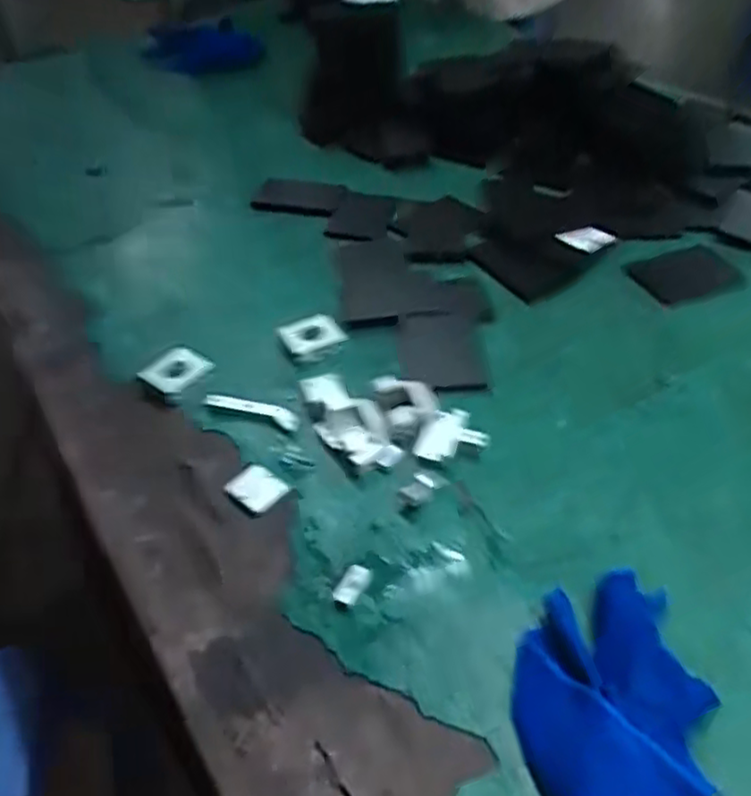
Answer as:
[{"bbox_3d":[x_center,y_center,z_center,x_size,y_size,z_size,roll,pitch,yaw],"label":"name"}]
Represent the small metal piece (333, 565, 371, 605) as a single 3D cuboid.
[{"bbox_3d":[-0.020,0.161,0.600,0.019,0.012,0.036,21,45,26],"label":"small metal piece"}]

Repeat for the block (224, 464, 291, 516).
[{"bbox_3d":[-0.117,0.089,0.684,0.051,0.013,0.046,25,47,29],"label":"block"}]

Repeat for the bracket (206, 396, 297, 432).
[{"bbox_3d":[-0.131,0.012,0.761,0.109,0.014,0.025,13,42,18],"label":"bracket"}]

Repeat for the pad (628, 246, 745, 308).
[{"bbox_3d":[0.385,-0.152,0.866,0.113,0.007,0.094,-15,41,-15],"label":"pad"}]

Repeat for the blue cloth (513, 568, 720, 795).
[{"bbox_3d":[0.171,0.221,0.501,0.137,0.028,0.181,-9,40,-8],"label":"blue cloth"}]

